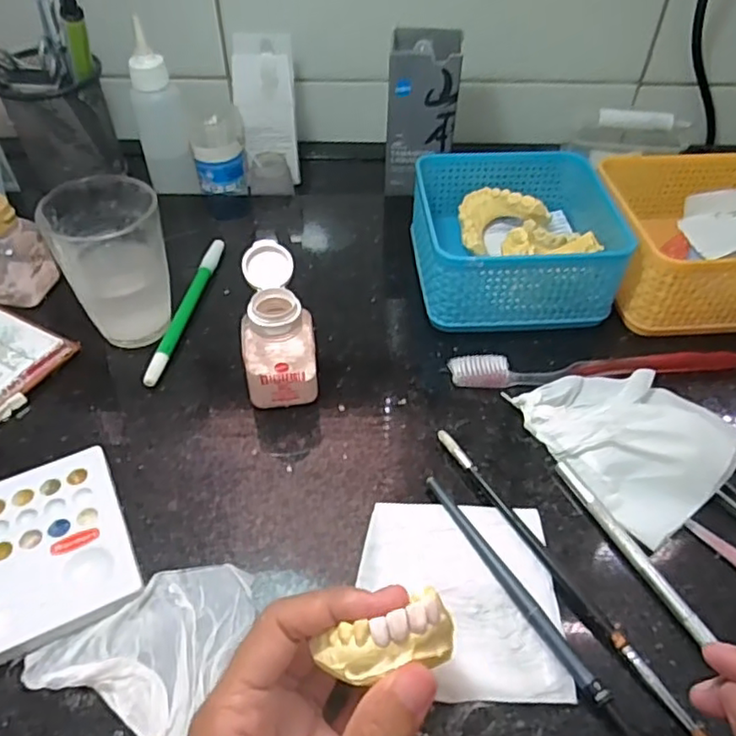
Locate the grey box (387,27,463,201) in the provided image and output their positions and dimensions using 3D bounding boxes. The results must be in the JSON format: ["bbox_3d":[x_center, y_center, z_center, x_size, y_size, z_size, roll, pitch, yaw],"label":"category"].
[{"bbox_3d":[0.045,-0.207,0.526,0.056,0.125,0.052,6,46,5],"label":"grey box"}]

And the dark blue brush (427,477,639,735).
[{"bbox_3d":[0.079,0.115,0.294,0.010,0.007,0.165,-21,50,-20],"label":"dark blue brush"}]

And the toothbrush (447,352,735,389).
[{"bbox_3d":[0.147,0.001,0.404,0.188,0.011,0.023,-1,46,-2],"label":"toothbrush"}]

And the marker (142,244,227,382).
[{"bbox_3d":[-0.126,-0.042,0.439,0.010,0.014,0.145,6,46,5],"label":"marker"}]

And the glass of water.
[{"bbox_3d":[-0.161,-0.064,0.404,0.067,0.095,0.061,-16,48,-16],"label":"glass of water"}]

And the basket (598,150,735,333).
[{"bbox_3d":[0.236,-0.091,0.454,0.133,0.071,0.130,-1,46,-2],"label":"basket"}]

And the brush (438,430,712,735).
[{"bbox_3d":[0.094,0.098,0.309,0.008,0.010,0.185,-24,51,-22],"label":"brush"}]

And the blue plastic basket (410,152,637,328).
[{"bbox_3d":[0.104,-0.095,0.457,0.128,0.068,0.134,-2,46,-3],"label":"blue plastic basket"}]

